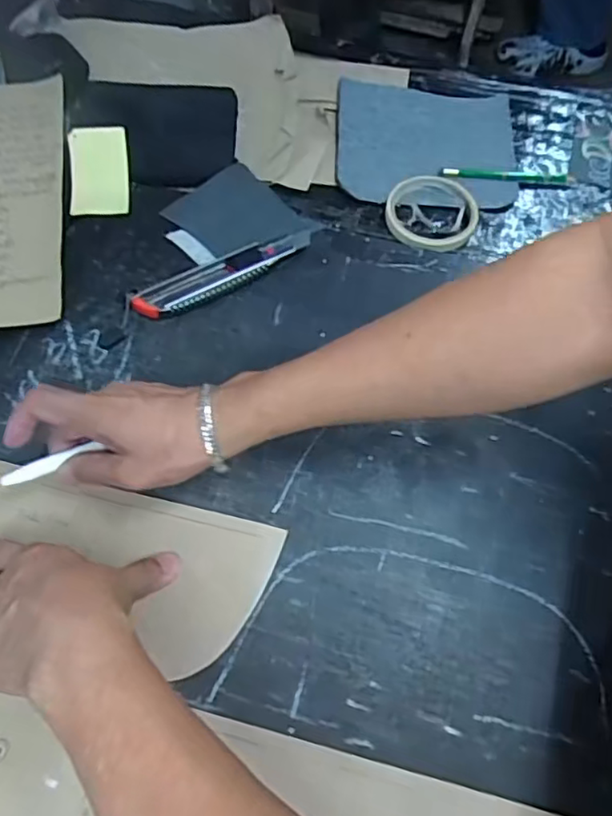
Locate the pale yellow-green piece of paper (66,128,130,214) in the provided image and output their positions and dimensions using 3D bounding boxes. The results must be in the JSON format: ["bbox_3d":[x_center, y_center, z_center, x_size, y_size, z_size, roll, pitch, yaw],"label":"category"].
[{"bbox_3d":[-0.198,-0.228,0.602,0.055,0.005,0.094,-7,79,3],"label":"pale yellow-green piece of paper"}]

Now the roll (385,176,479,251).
[{"bbox_3d":[0.124,-0.191,0.606,0.090,0.012,0.090,1,62,-2],"label":"roll"}]

